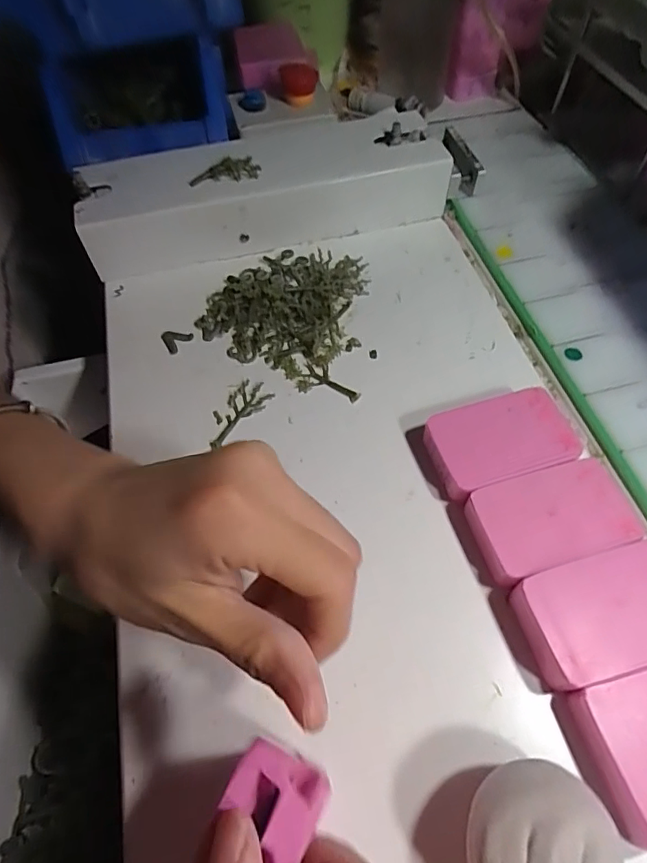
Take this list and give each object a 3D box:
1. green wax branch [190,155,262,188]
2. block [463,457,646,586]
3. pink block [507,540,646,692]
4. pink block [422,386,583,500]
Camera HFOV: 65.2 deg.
[{"bbox_3d":[-0.066,-0.174,0.339,0.046,0.014,0.013,-8,59,-2],"label":"green wax branch"},{"bbox_3d":[0.108,0.043,0.244,0.074,0.017,0.044,-15,60,-7],"label":"block"},{"bbox_3d":[0.122,0.079,0.220,0.073,0.017,0.045,-15,60,-7],"label":"pink block"},{"bbox_3d":[0.091,0.006,0.267,0.075,0.018,0.046,-17,60,-8],"label":"pink block"}]

